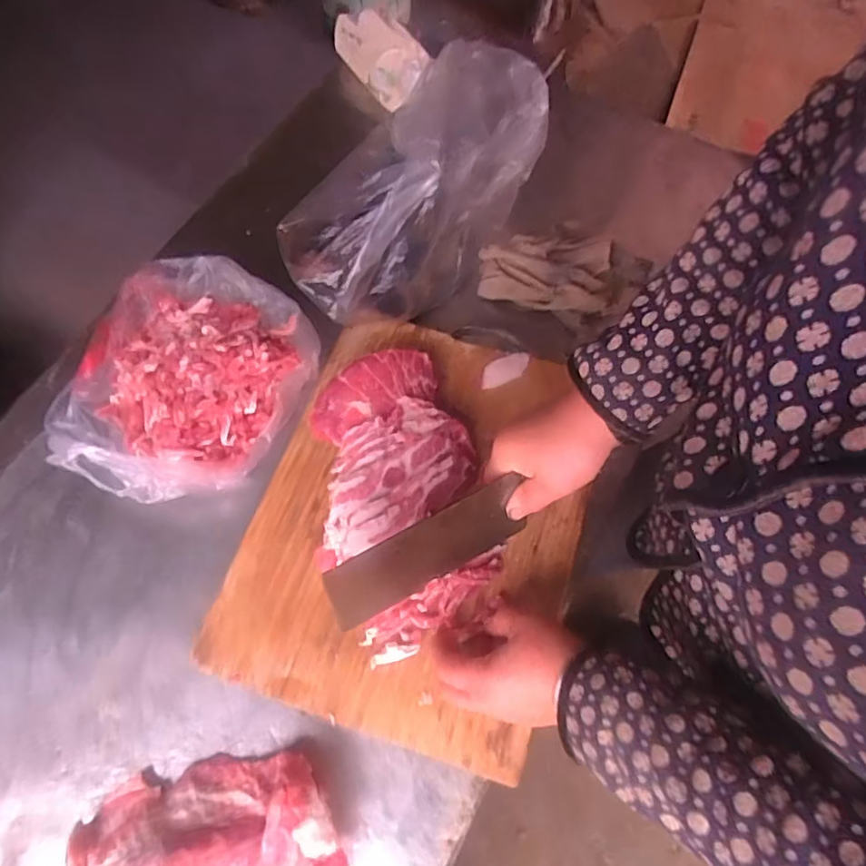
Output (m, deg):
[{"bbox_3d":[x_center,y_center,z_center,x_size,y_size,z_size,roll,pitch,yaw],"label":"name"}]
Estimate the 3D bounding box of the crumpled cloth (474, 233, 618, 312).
[{"bbox_3d":[0.134,-0.189,0.687,0.158,0.037,0.100,0,67,-1],"label":"crumpled cloth"}]

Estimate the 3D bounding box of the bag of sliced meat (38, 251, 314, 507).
[{"bbox_3d":[-0.253,-0.067,0.598,0.245,0.072,0.270,21,68,8],"label":"bag of sliced meat"}]

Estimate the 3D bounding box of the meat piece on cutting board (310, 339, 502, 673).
[{"bbox_3d":[-0.032,0.054,0.554,0.153,0.040,0.276,-14,68,-7],"label":"meat piece on cutting board"}]

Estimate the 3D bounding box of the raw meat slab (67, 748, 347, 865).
[{"bbox_3d":[-0.182,0.327,0.452,0.209,0.060,0.130,-19,69,-9],"label":"raw meat slab"}]

